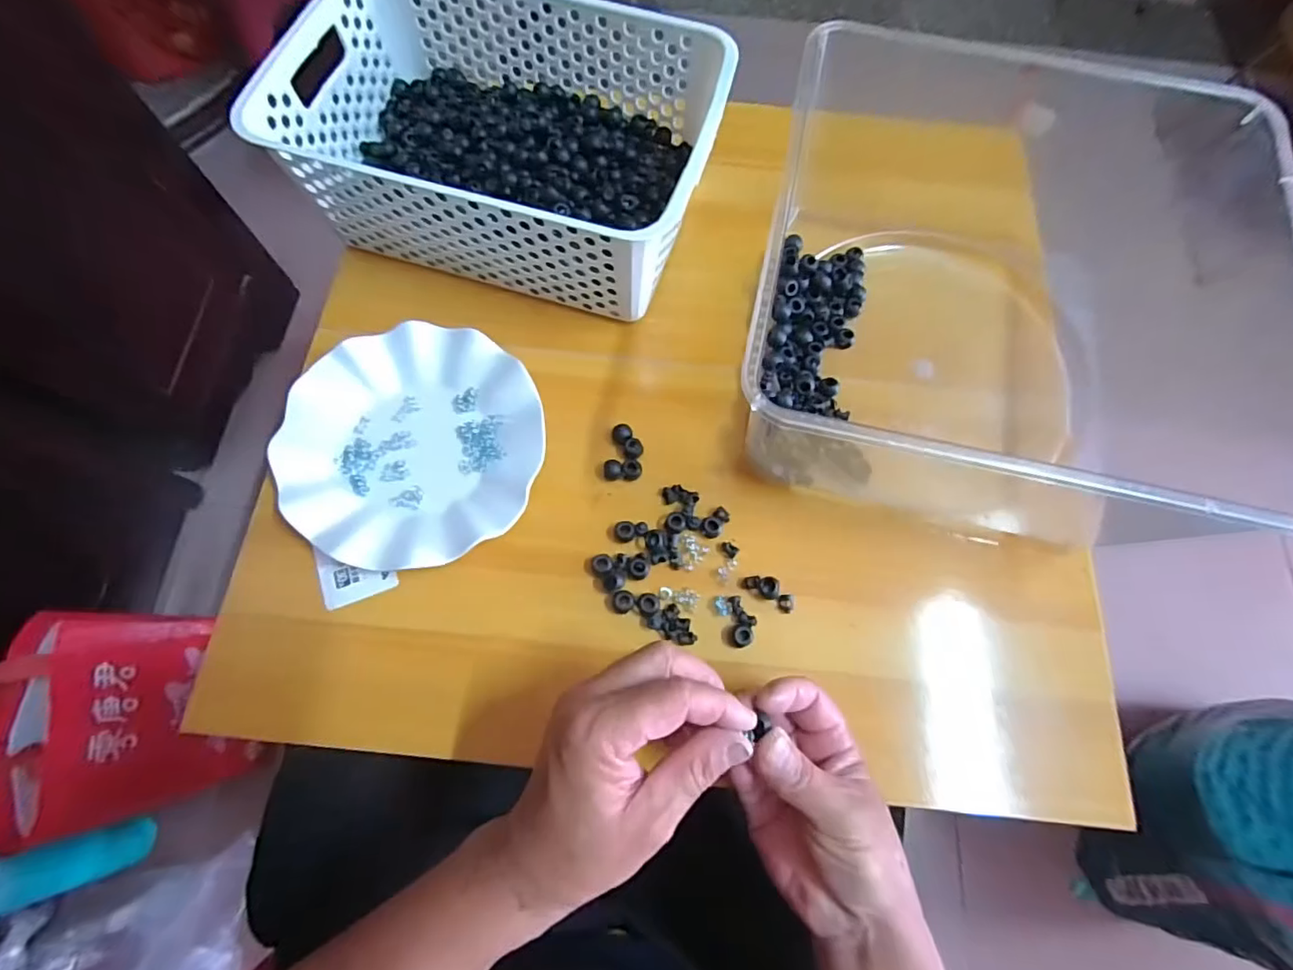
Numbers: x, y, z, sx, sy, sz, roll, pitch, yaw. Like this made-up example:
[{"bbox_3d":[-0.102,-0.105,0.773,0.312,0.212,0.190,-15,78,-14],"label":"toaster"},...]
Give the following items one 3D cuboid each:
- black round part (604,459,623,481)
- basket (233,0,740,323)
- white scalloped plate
[{"bbox_3d":[-0.025,-0.011,0.416,0.013,0.010,0.015,0,71,-2],"label":"black round part"},{"bbox_3d":[-0.105,-0.267,0.441,0.304,0.103,0.201,16,71,3],"label":"basket"},{"bbox_3d":[-0.168,-0.029,0.410,0.179,0.023,0.176,1,70,-2],"label":"white scalloped plate"}]

